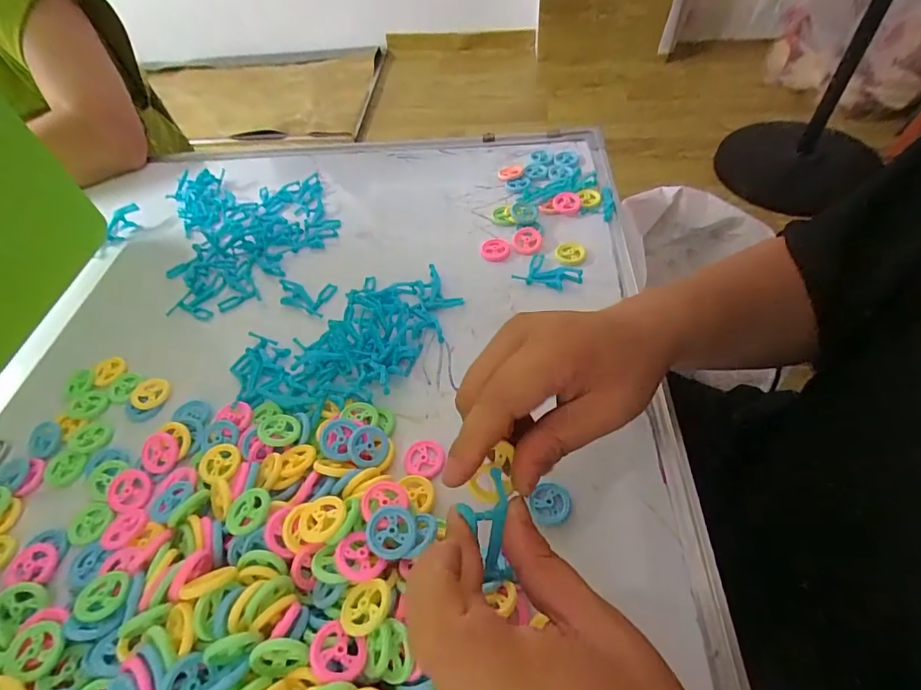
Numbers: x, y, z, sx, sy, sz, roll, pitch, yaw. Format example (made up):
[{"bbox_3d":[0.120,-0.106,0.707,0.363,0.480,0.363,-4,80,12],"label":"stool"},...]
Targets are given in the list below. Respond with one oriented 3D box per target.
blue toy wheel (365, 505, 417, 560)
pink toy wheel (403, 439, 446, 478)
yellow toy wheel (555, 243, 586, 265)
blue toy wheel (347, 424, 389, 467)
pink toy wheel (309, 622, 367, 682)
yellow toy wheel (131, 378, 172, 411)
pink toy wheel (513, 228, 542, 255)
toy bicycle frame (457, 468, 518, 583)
[{"bbox_3d":[-0.042,0.112,0.271,0.029,0.008,0.030,-3,54,4],"label":"blue toy wheel"},{"bbox_3d":[-0.028,0.084,0.335,0.030,0.009,0.031,-2,53,3],"label":"pink toy wheel"},{"bbox_3d":[0.110,-0.091,0.449,0.029,0.004,0.031,-2,53,3],"label":"yellow toy wheel"},{"bbox_3d":[-0.066,0.073,0.327,0.029,0.005,0.030,10,69,-26],"label":"blue toy wheel"},{"bbox_3d":[-0.064,0.162,0.238,0.029,0.004,0.027,8,35,-5],"label":"pink toy wheel"},{"bbox_3d":[-0.266,0.042,0.385,0.029,0.006,0.029,-2,53,3],"label":"yellow toy wheel"},{"bbox_3d":[0.069,-0.107,0.464,0.029,0.004,0.032,0,76,16],"label":"pink toy wheel"},{"bbox_3d":[0.012,0.084,0.210,0.024,0.010,0.049,-3,76,3],"label":"toy bicycle frame"}]

